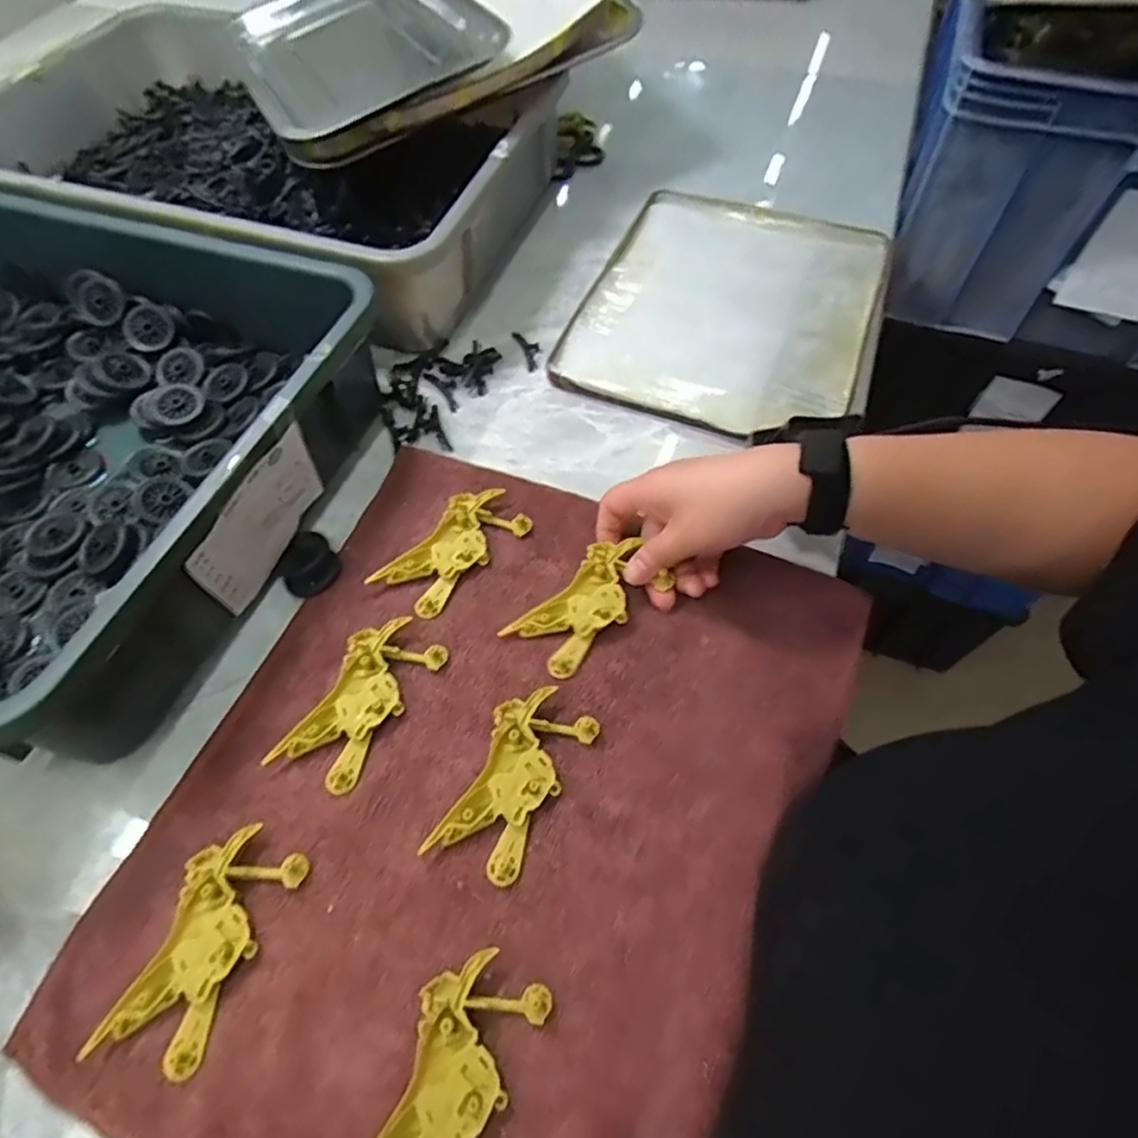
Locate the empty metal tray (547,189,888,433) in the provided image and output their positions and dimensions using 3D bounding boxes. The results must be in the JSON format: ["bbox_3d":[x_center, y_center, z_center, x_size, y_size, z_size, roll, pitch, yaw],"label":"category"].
[{"bbox_3d":[0.141,-0.233,0.582,0.236,0.028,0.300,18,60,12],"label":"empty metal tray"}]

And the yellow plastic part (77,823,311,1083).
[{"bbox_3d":[-0.174,0.178,0.317,0.051,0.008,0.099,18,60,12],"label":"yellow plastic part"}]

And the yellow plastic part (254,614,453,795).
[{"bbox_3d":[-0.120,0.076,0.381,0.050,0.010,0.103,26,62,16],"label":"yellow plastic part"}]

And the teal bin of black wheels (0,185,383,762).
[{"bbox_3d":[-0.418,-0.112,0.447,0.502,0.095,0.342,18,60,12],"label":"teal bin of black wheels"}]

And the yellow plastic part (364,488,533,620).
[{"bbox_3d":[-0.077,-0.013,0.439,0.049,0.012,0.101,36,65,21],"label":"yellow plastic part"}]

